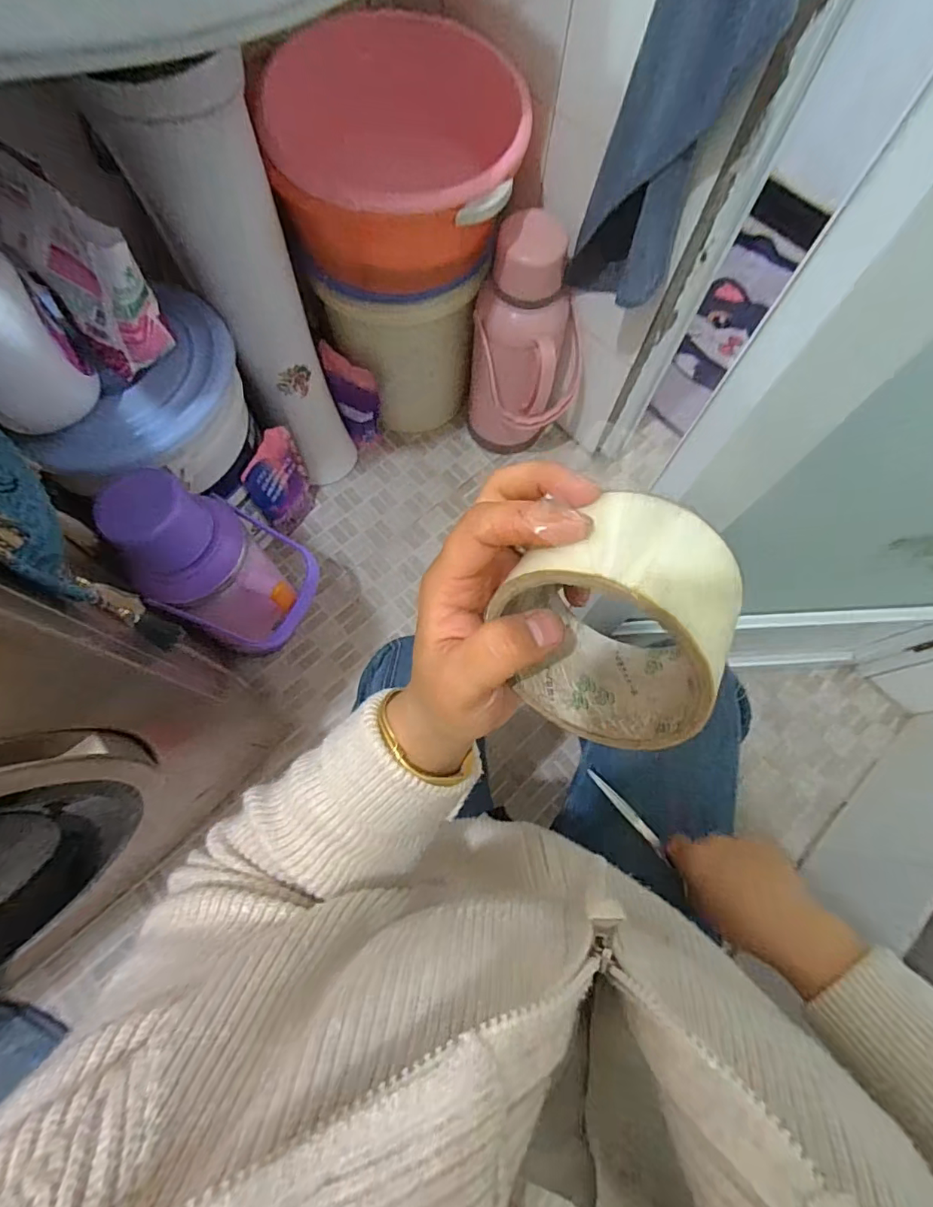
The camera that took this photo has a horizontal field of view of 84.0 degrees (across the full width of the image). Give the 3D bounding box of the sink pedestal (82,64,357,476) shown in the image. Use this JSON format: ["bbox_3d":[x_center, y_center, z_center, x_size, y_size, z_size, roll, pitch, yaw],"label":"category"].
[{"bbox_3d":[-0.294,-0.395,0.754,0.147,0.592,0.128,-27,73,-11],"label":"sink pedestal"}]

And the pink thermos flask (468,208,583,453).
[{"bbox_3d":[0.099,-0.407,0.876,0.184,0.400,0.139,8,70,1],"label":"pink thermos flask"}]

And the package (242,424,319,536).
[{"bbox_3d":[-0.319,-0.209,0.909,0.036,0.188,0.130,14,70,3],"label":"package"}]

